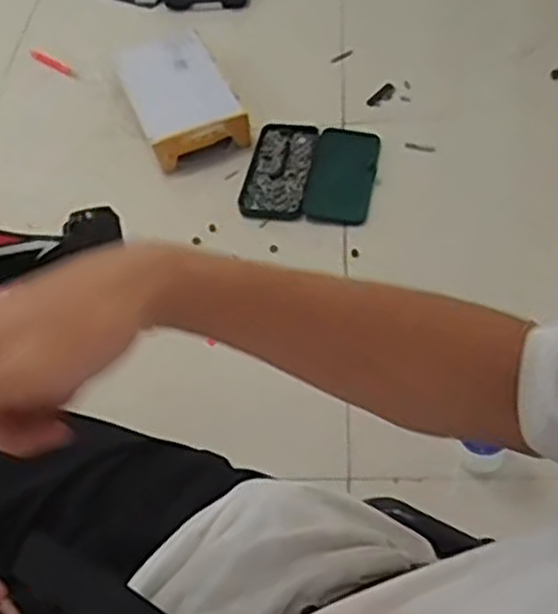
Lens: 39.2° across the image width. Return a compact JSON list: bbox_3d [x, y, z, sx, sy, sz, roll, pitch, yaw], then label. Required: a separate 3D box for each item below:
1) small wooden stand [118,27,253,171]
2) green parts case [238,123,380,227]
[{"bbox_3d":[-0.204,-0.442,1.621,0.197,0.099,0.316,-21,52,-11],"label":"small wooden stand"},{"bbox_3d":[0.059,-0.268,1.513,0.245,0.033,0.254,5,52,10],"label":"green parts case"}]

